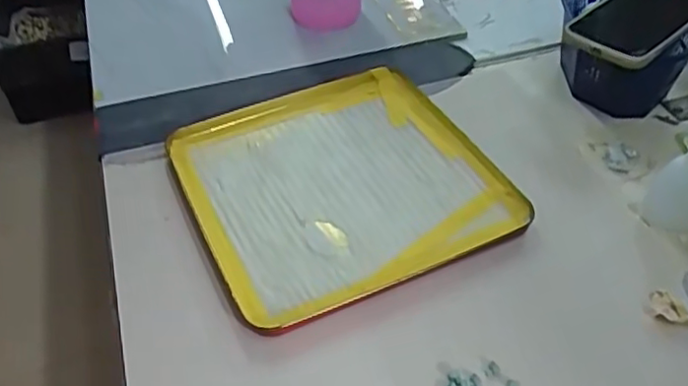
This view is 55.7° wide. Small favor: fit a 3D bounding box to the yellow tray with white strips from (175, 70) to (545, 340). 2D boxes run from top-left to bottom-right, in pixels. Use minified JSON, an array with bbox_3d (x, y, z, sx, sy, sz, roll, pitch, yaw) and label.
[{"bbox_3d":[-0.004,-0.013,0.546,0.241,0.017,0.245,-21,47,-17],"label":"yellow tray with white strips"}]

